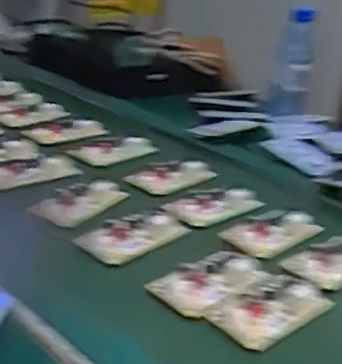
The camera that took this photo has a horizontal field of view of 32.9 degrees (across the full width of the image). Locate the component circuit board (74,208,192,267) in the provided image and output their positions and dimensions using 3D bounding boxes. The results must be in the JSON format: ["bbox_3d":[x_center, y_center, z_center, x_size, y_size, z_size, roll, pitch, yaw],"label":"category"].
[{"bbox_3d":[-0.037,0.053,0.619,0.119,0.019,0.062,-16,31,-40],"label":"component circuit board"}]

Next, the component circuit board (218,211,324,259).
[{"bbox_3d":[0.120,0.056,0.673,0.124,0.016,0.064,-16,31,-39],"label":"component circuit board"}]

